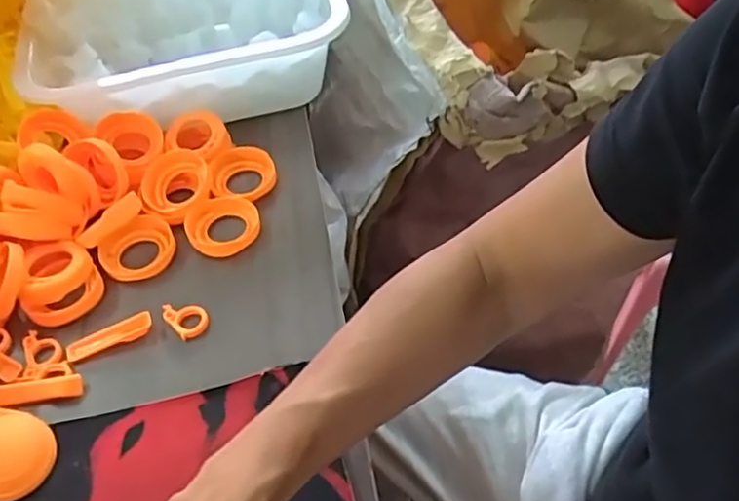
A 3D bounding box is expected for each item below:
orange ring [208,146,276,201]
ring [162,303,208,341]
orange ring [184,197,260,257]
[{"bbox_3d":[-0.111,-0.066,0.581,0.057,0.016,0.057,-3,48,4],"label":"orange ring"},{"bbox_3d":[-0.134,0.049,0.487,0.025,0.006,0.035,-38,55,-25],"label":"ring"},{"bbox_3d":[-0.121,-0.020,0.546,0.058,0.015,0.057,-3,48,4],"label":"orange ring"}]

